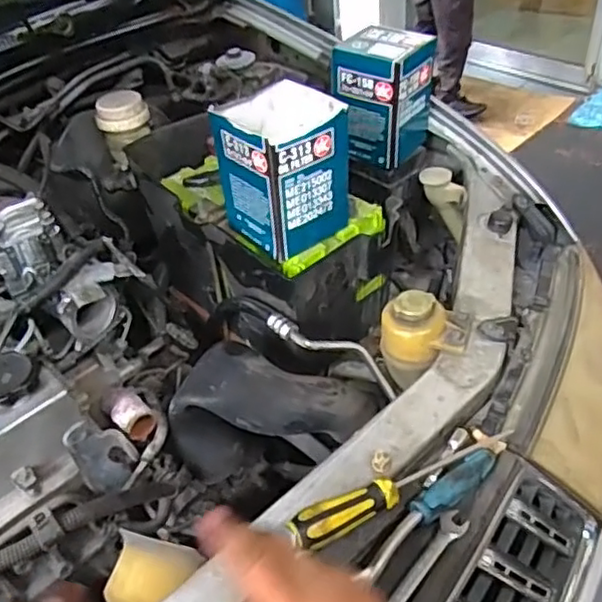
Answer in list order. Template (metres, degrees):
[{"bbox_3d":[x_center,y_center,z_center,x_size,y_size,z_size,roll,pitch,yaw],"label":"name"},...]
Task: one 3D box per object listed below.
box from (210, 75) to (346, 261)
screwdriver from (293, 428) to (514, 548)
[{"bbox_3d":[-0.022,-0.156,0.765,0.122,0.153,0.117,-31,48,-24],"label":"box"},{"bbox_3d":[0.100,0.166,0.599,0.244,0.025,0.030,-16,42,-28],"label":"screwdriver"}]

